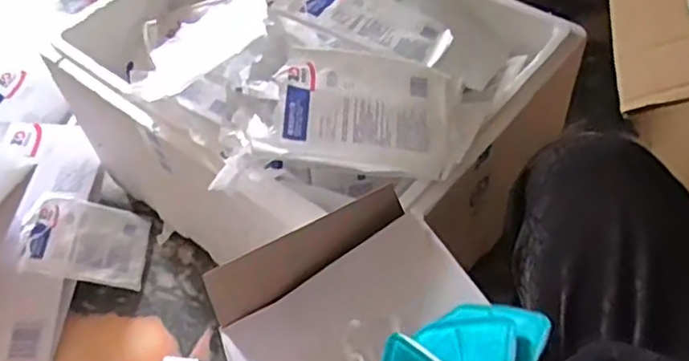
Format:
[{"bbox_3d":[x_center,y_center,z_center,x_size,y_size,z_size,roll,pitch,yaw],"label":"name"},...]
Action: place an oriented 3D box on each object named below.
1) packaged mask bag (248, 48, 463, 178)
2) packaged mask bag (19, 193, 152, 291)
[{"bbox_3d":[0.009,-0.064,0.625,0.206,0.072,0.123,-2,50,5],"label":"packaged mask bag"},{"bbox_3d":[-0.386,0.091,0.951,0.172,0.021,0.129,15,53,-20],"label":"packaged mask bag"}]

